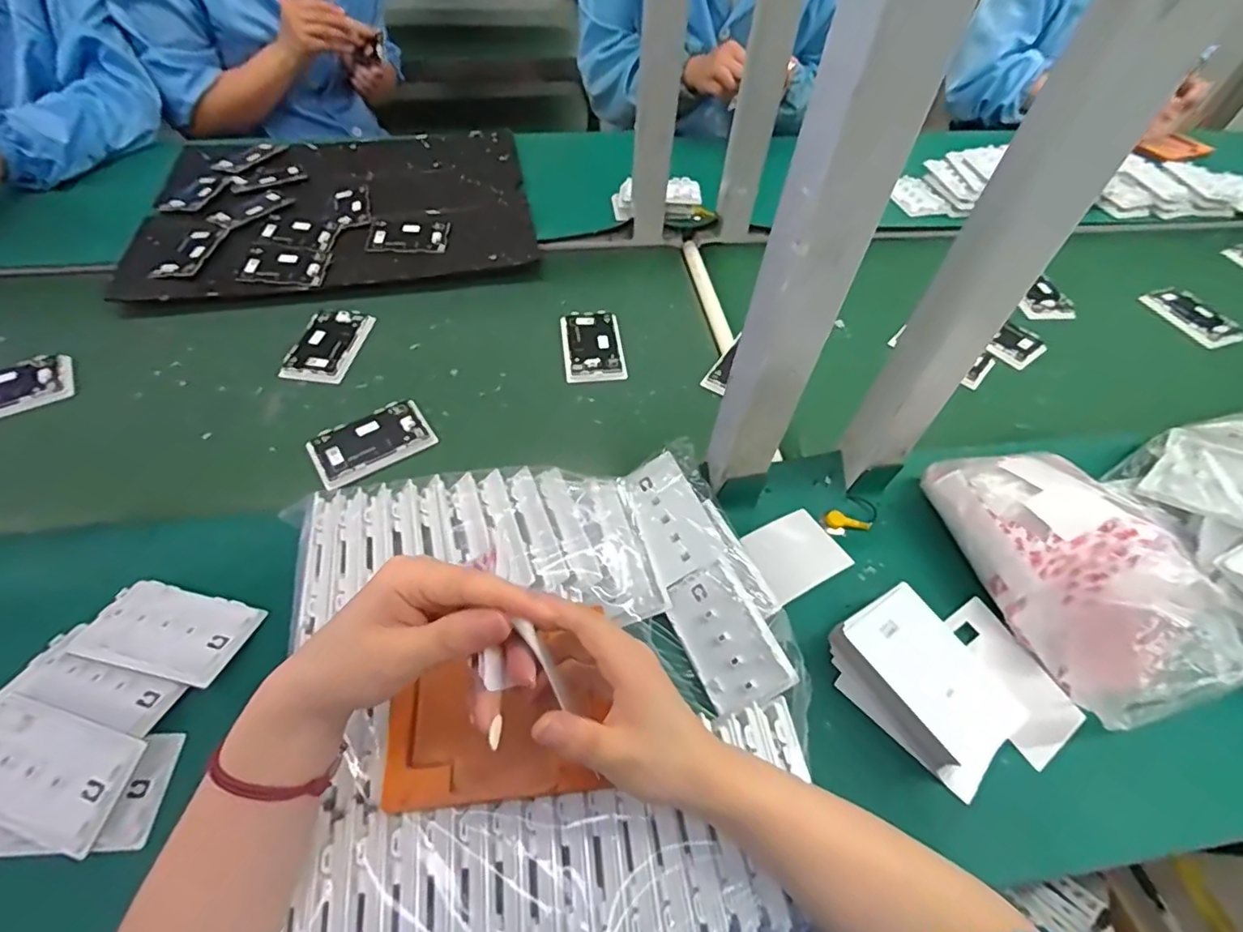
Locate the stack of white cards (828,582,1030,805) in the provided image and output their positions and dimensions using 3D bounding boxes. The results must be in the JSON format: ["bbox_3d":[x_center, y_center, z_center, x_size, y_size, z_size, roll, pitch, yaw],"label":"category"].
[{"bbox_3d":[0.222,0.158,0.413,0.078,0.043,0.125,-32,62,-24],"label":"stack of white cards"}]

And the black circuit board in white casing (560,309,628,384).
[{"bbox_3d":[-0.033,-0.138,0.648,0.068,0.013,0.105,-5,54,-8],"label":"black circuit board in white casing"}]

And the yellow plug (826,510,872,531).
[{"bbox_3d":[0.205,0.050,0.507,0.039,0.010,0.015,12,54,5],"label":"yellow plug"}]

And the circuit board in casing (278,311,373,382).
[{"bbox_3d":[-0.324,-0.134,0.624,0.060,0.016,0.109,7,54,1],"label":"circuit board in casing"}]

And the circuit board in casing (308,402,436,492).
[{"bbox_3d":[-0.242,-0.024,0.548,0.109,0.013,0.064,-31,62,-24],"label":"circuit board in casing"}]

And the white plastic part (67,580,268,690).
[{"bbox_3d":[-0.323,0.119,0.407,0.098,0.007,0.063,16,44,-1],"label":"white plastic part"}]

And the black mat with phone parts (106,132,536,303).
[{"bbox_3d":[-0.369,-0.362,0.768,0.464,0.029,0.374,-9,55,-10],"label":"black mat with phone parts"}]

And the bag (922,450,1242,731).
[{"bbox_3d":[0.347,0.075,0.434,0.114,0.113,0.216,-9,55,-11],"label":"bag"}]

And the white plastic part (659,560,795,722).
[{"bbox_3d":[0.078,0.129,0.430,0.064,0.016,0.106,-37,58,14],"label":"white plastic part"}]

